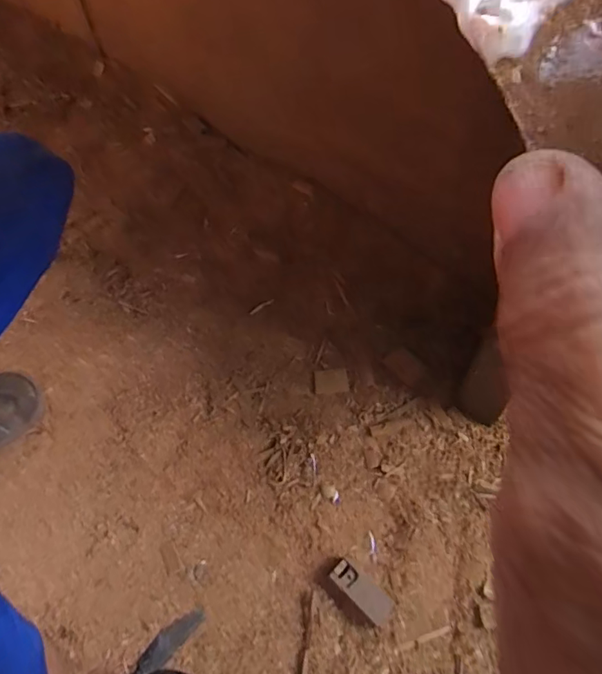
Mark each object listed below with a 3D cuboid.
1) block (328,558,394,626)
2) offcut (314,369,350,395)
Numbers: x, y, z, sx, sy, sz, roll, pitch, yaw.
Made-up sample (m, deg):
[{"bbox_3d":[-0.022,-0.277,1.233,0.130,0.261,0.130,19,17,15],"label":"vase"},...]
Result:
[{"bbox_3d":[0.068,0.297,0.587,0.077,0.035,0.031,37,70,21],"label":"block"},{"bbox_3d":[0.044,0.065,0.743,0.049,0.004,0.036,-6,61,1],"label":"offcut"}]

